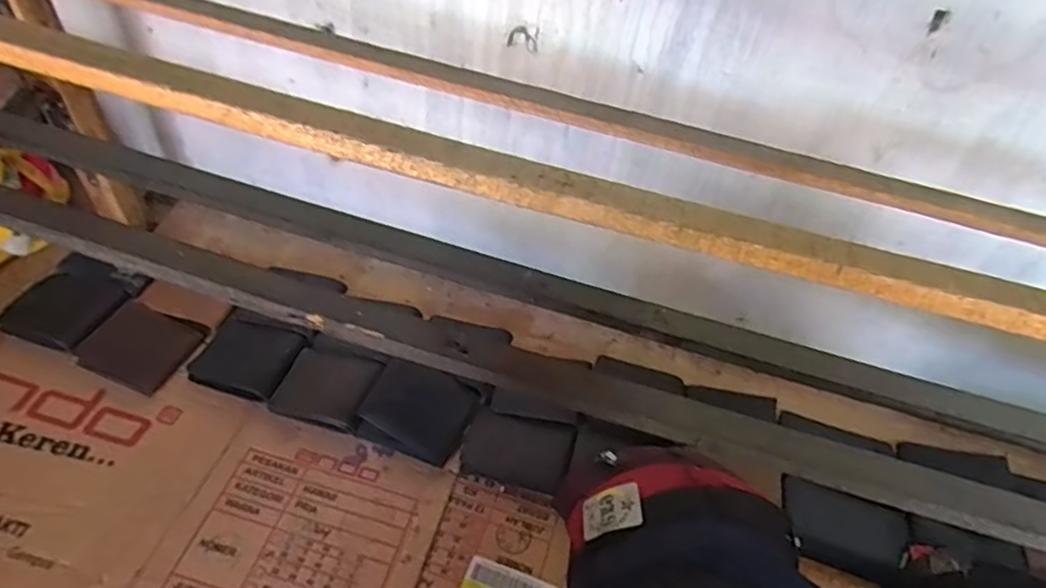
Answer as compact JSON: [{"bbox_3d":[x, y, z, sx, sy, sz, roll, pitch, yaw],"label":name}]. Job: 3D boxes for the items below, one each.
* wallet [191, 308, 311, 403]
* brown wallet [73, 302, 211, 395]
[{"bbox_3d":[-0.327,0.072,0.802,0.112,0.020,0.100,17,50,9],"label":"wallet"},{"bbox_3d":[-0.457,0.062,0.803,0.122,0.013,0.098,19,50,12],"label":"brown wallet"}]

